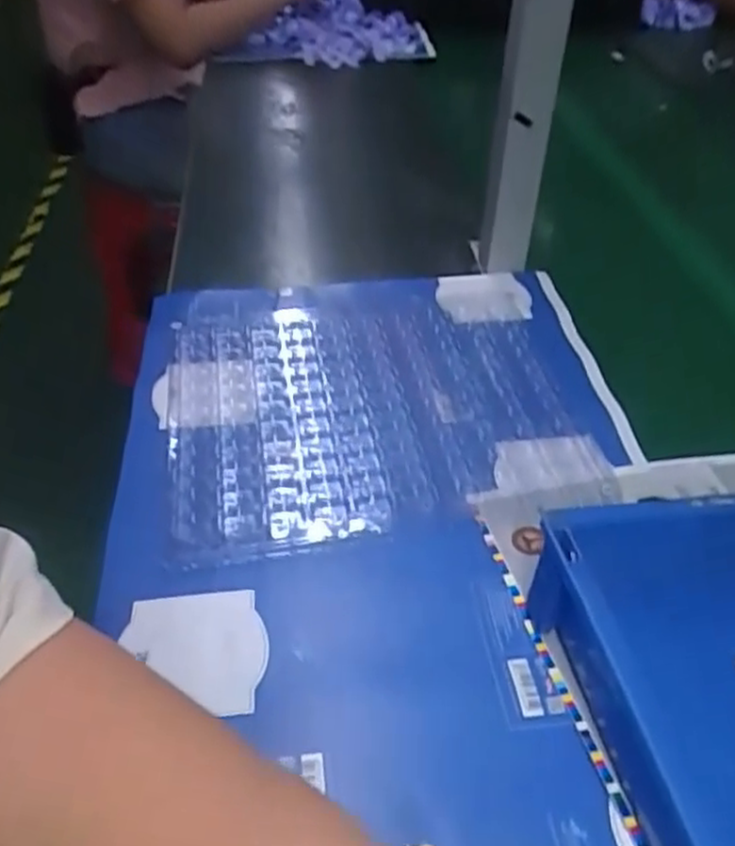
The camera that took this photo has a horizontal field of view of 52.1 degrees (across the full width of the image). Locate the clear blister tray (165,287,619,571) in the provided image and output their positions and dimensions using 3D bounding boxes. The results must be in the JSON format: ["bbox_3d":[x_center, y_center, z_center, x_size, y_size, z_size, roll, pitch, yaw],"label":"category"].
[{"bbox_3d":[0.002,-0.031,0.579,0.297,0.028,0.292,-8,42,-8],"label":"clear blister tray"}]

